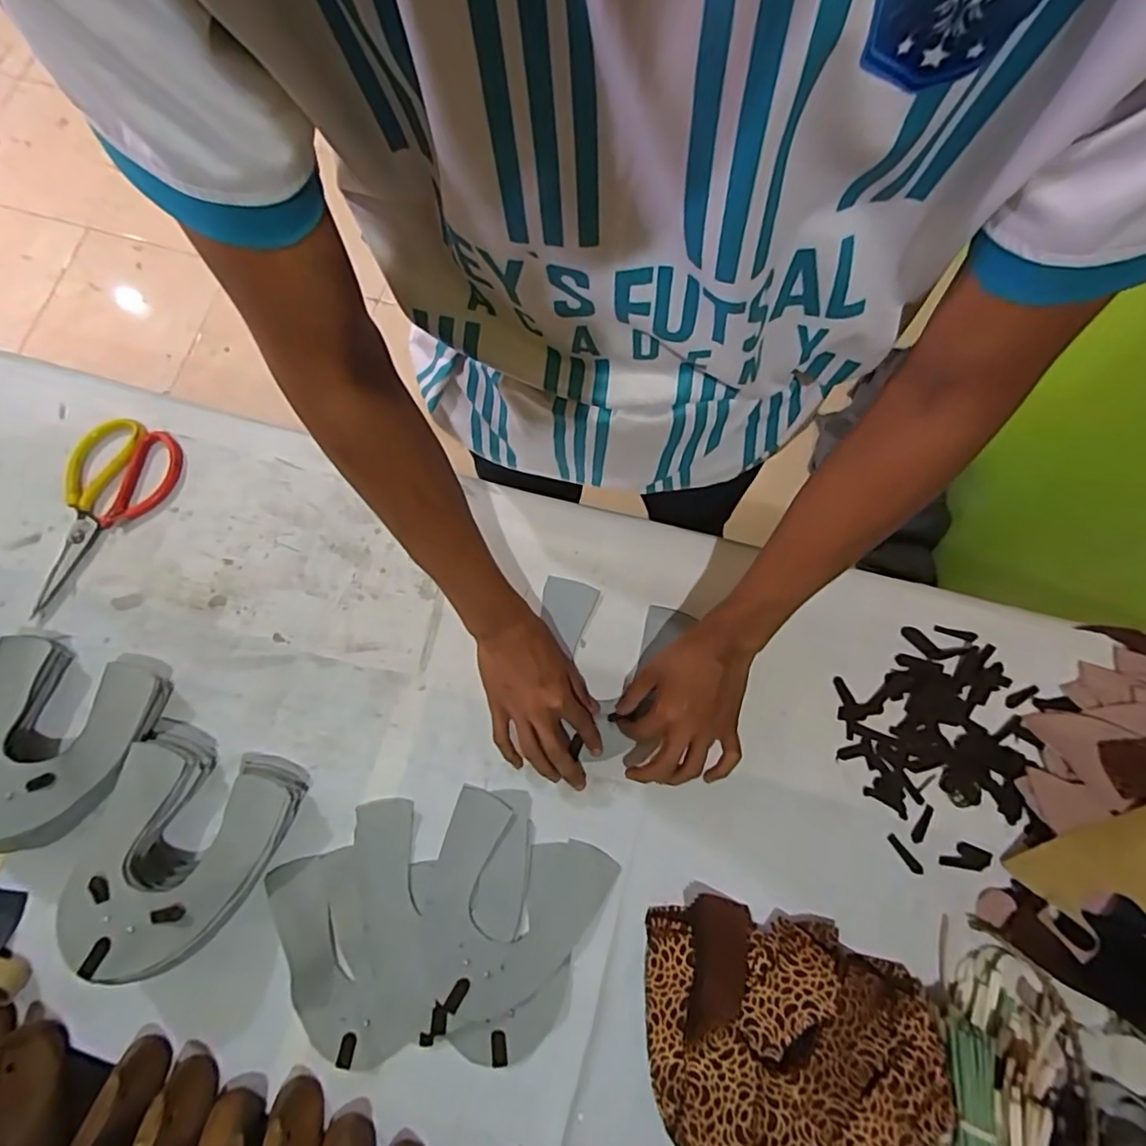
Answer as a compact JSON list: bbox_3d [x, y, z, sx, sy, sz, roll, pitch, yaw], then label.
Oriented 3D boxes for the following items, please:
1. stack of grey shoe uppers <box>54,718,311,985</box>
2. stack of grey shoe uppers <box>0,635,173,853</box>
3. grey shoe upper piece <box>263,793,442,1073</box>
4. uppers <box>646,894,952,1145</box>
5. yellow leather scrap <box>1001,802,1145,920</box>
[{"bbox_3d":[-0.338,0.231,0.504,0.156,0.073,0.173,17,77,4],"label":"stack of grey shoe uppers"},{"bbox_3d":[-0.469,0.151,0.530,0.159,0.055,0.173,10,76,2],"label":"stack of grey shoe uppers"},{"bbox_3d":[-0.184,0.312,0.518,0.131,0.012,0.190,-18,77,-5],"label":"grey shoe upper piece"},{"bbox_3d":[0.179,0.386,0.487,0.228,0.038,0.196,3,76,0],"label":"uppers"},{"bbox_3d":[0.456,0.256,0.492,0.134,0.016,0.095,-29,58,14],"label":"yellow leather scrap"}]

